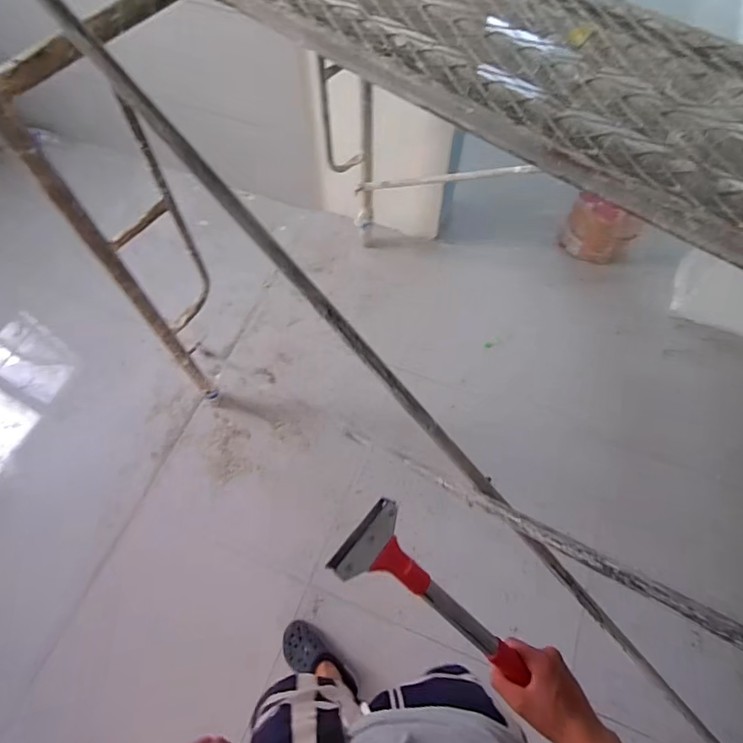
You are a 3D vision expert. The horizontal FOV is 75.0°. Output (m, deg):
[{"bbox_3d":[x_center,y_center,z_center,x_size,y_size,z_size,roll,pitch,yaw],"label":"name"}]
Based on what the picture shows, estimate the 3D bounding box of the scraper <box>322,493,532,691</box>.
[{"bbox_3d":[0.074,0.246,0.521,0.259,0.029,0.087,44,69,-14],"label":"scraper"}]

